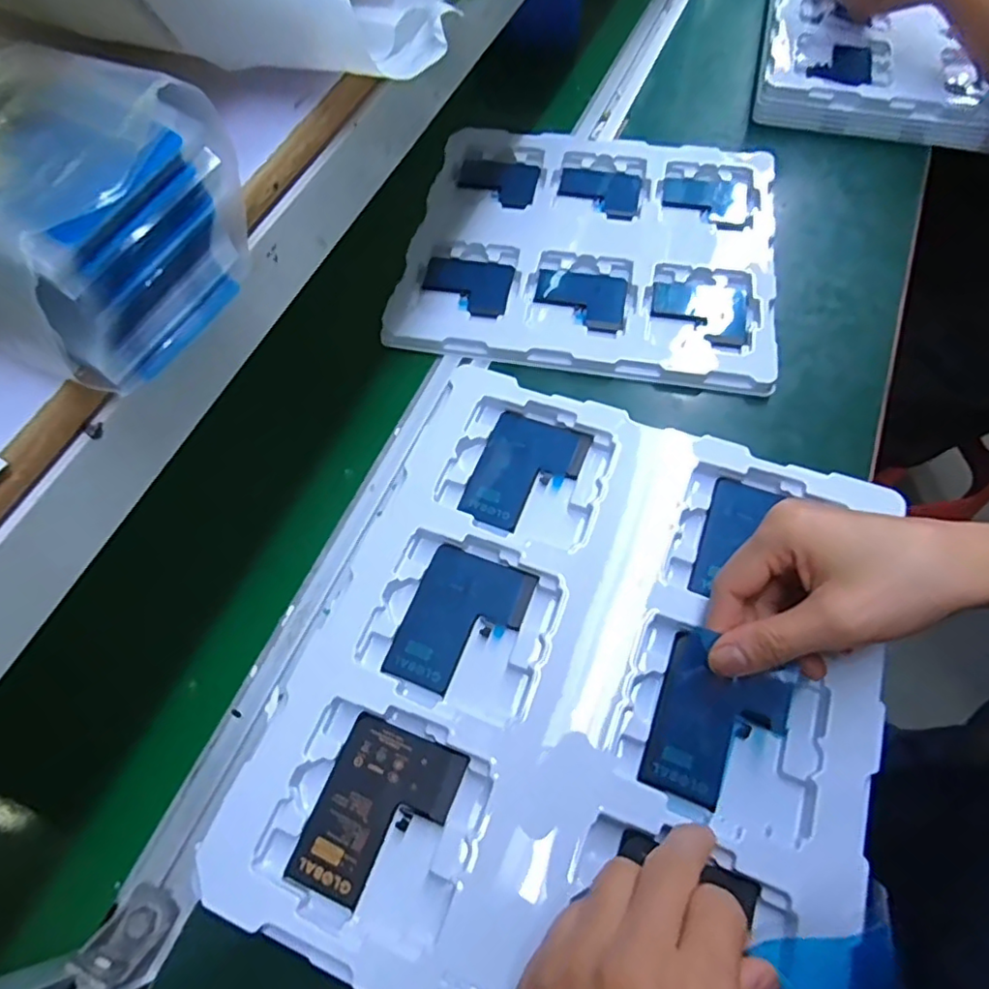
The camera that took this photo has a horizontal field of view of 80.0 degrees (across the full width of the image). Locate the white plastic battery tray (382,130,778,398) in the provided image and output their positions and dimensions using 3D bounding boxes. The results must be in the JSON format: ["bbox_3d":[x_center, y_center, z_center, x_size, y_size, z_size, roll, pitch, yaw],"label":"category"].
[{"bbox_3d":[0.084,-0.226,0.534,0.318,0.029,0.274,8,64,7],"label":"white plastic battery tray"}]

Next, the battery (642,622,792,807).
[{"bbox_3d":[0.113,0.114,0.296,0.060,0.004,0.081,21,64,10],"label":"battery"}]

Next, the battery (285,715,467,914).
[{"bbox_3d":[-0.055,0.153,0.282,0.060,0.006,0.077,19,66,12],"label":"battery"}]

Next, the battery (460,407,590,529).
[{"bbox_3d":[0.019,-0.014,0.363,0.059,0.005,0.078,19,66,12],"label":"battery"}]

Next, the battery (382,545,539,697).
[{"bbox_3d":[-0.018,0.070,0.323,0.060,0.005,0.078,20,66,13],"label":"battery"}]

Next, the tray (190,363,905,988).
[{"bbox_3d":[0.043,0.090,0.305,0.284,0.024,0.314,19,64,9],"label":"tray"}]

